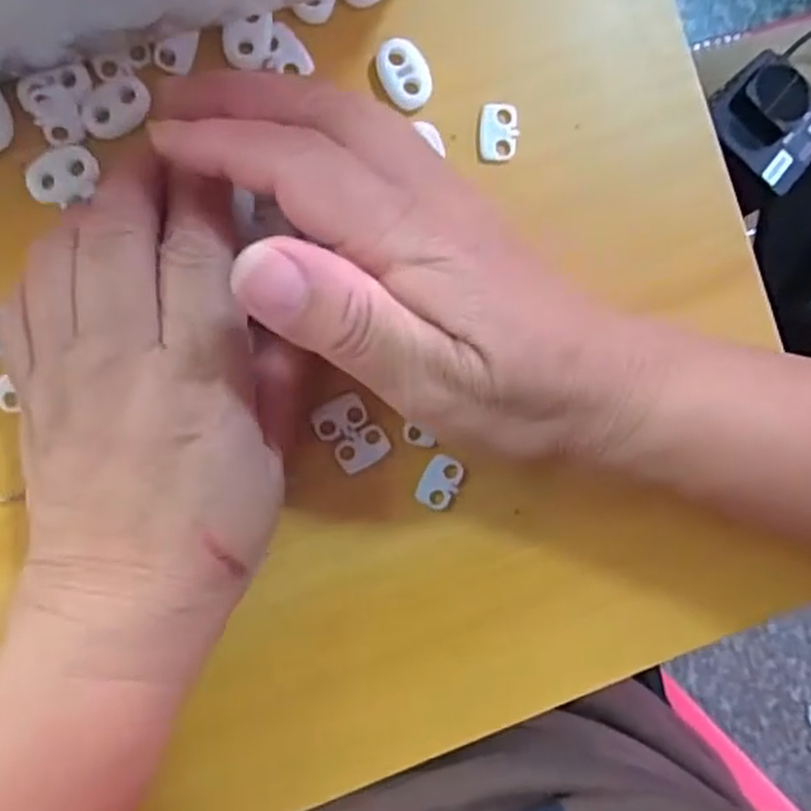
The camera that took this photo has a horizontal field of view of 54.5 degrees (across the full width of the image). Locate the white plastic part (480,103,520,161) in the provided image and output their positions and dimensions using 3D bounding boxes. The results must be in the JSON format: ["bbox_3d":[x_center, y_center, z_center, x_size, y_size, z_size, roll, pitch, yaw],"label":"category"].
[{"bbox_3d":[0.031,-0.091,0.262,0.013,0.004,0.019,2,94,-6],"label":"white plastic part"}]

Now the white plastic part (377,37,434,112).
[{"bbox_3d":[0.000,-0.108,0.257,0.015,0.007,0.022,-23,96,-4],"label":"white plastic part"}]

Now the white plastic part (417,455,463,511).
[{"bbox_3d":[0.012,0.026,0.269,0.013,0.004,0.018,24,91,-7],"label":"white plastic part"}]

